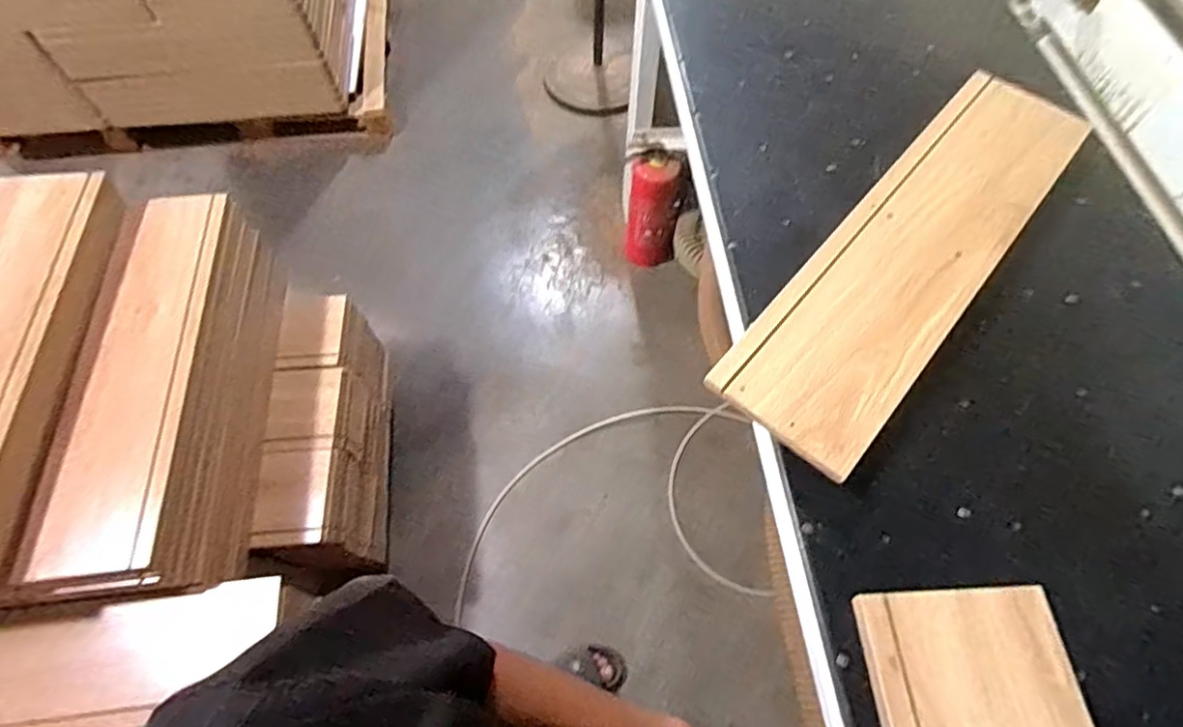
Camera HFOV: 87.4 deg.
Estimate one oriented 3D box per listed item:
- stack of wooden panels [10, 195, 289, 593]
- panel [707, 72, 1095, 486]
[{"bbox_3d":[-0.687,0.038,1.061,0.173,0.270,0.672,-4,62,-3],"label":"stack of wooden panels"},{"bbox_3d":[0.409,-0.150,0.768,0.175,0.031,0.660,38,68,18],"label":"panel"}]

